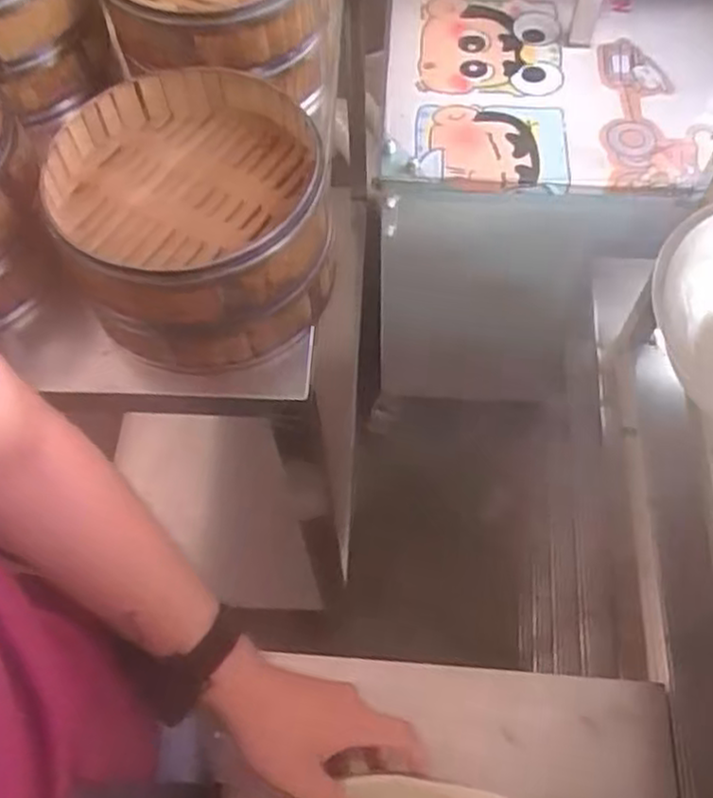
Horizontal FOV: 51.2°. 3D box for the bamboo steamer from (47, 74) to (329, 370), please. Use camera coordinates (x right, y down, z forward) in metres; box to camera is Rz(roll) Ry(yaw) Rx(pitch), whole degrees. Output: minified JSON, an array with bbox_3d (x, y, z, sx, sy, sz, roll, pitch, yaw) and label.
[{"bbox_3d":[-0.129,-0.148,0.612,0.205,0.118,0.221,-11,61,-4],"label":"bamboo steamer"}]

